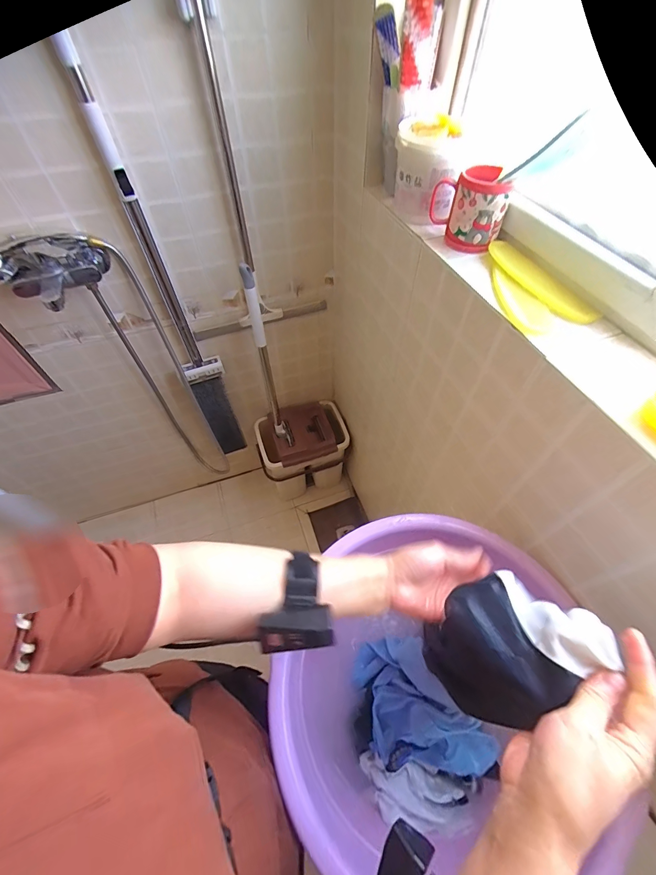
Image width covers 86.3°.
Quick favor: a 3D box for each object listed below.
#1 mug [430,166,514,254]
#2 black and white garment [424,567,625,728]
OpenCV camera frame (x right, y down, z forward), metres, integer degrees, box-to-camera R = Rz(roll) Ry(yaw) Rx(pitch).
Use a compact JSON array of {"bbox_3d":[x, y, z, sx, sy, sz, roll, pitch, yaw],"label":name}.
[{"bbox_3d":[0.211,-0.349,0.530,0.110,0.093,0.075,14,57,10],"label":"mug"},{"bbox_3d":[0.156,0.196,0.330,0.112,0.135,0.091,-28,60,-17],"label":"black and white garment"}]

